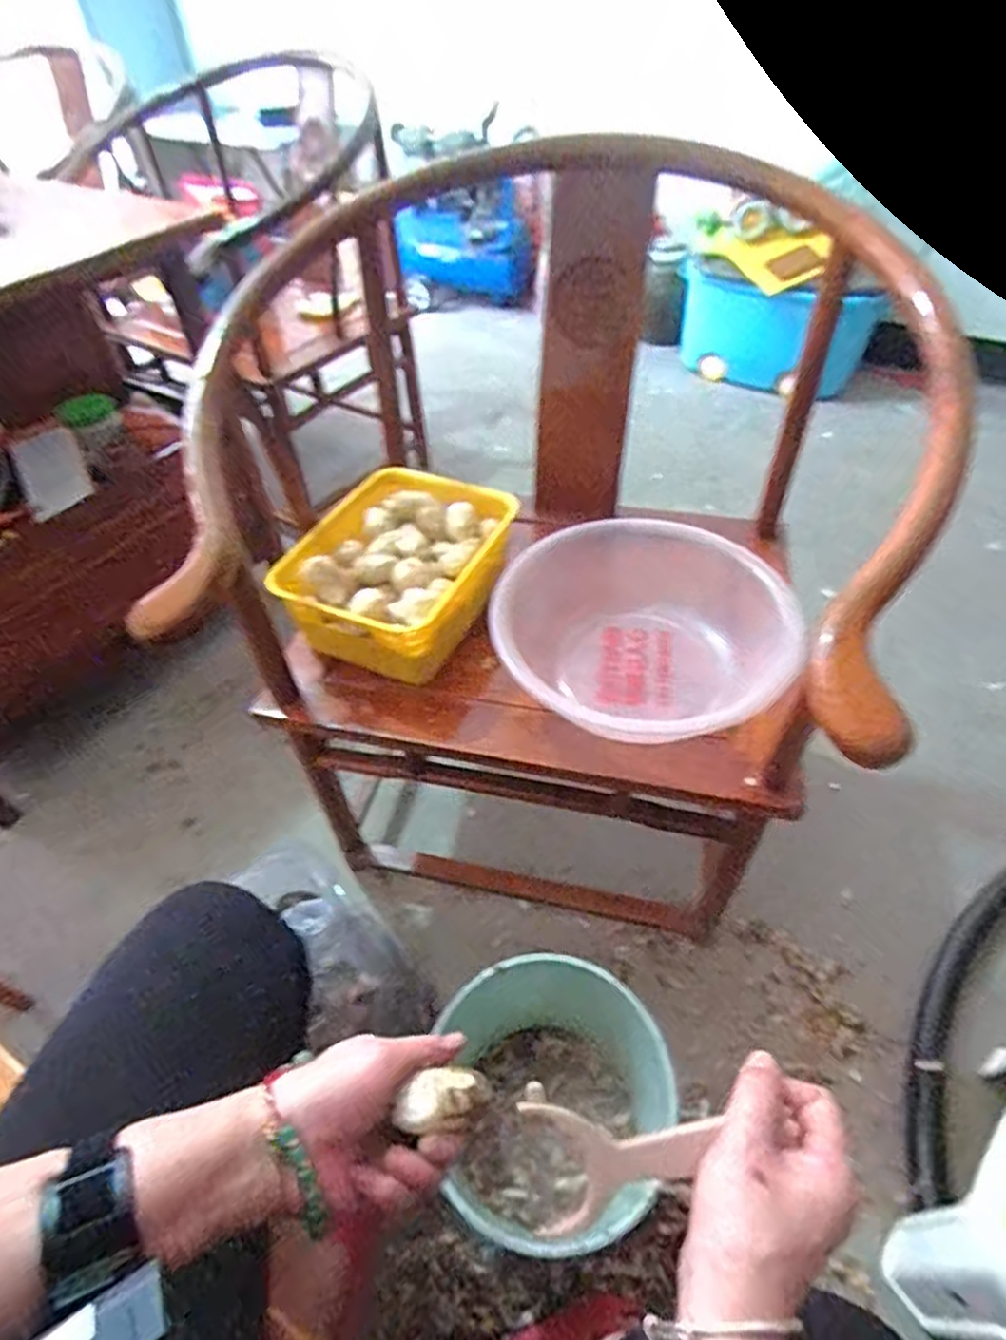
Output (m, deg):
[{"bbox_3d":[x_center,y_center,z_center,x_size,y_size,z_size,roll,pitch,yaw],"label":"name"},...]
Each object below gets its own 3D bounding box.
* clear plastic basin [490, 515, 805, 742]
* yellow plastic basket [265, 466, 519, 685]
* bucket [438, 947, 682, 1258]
[{"bbox_3d":[0.145,-0.050,0.737,0.277,0.117,0.296,-1,48,1],"label":"clear plastic basin"},{"bbox_3d":[-0.114,-0.105,0.780,0.197,0.125,0.248,22,52,19],"label":"yellow plastic basket"},{"bbox_3d":[0.051,0.439,0.705,0.209,0.232,0.214,-1,48,1],"label":"bucket"}]

